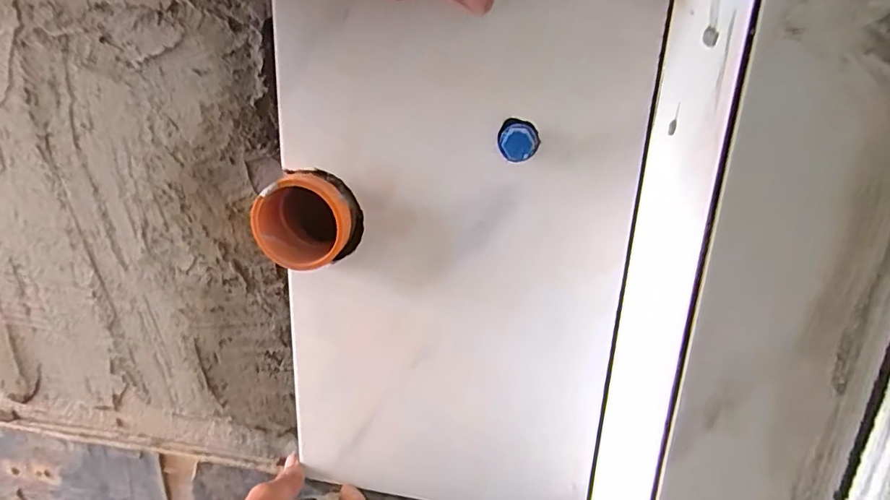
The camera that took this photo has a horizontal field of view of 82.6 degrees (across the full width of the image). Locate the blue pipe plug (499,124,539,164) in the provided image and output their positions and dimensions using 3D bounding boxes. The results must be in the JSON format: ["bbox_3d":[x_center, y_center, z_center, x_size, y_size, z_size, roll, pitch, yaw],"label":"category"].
[{"bbox_3d":[0.048,-0.069,0.330,0.024,0.024,0.007,5,19,10],"label":"blue pipe plug"}]

